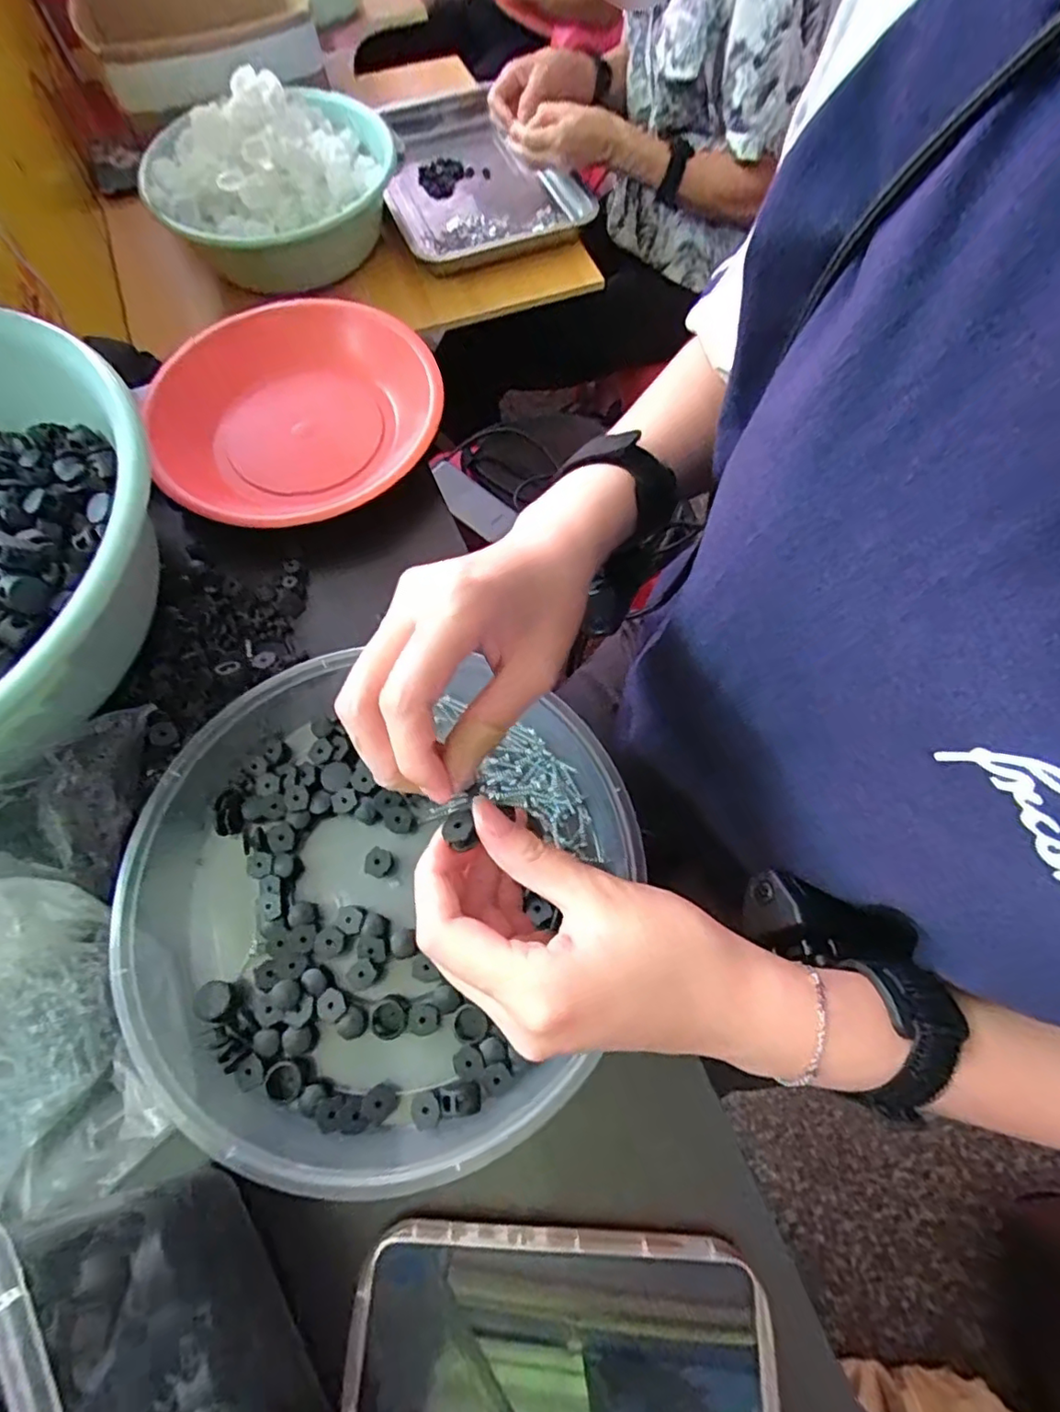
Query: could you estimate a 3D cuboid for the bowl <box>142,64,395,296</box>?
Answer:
[{"bbox_3d":[-0.323,-0.676,0.768,0.288,0.138,0.313,-6,68,-2],"label":"bowl"}]

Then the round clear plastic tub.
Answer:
[{"bbox_3d":[-0.085,0.089,0.290,0.240,0.048,0.214,15,69,6],"label":"round clear plastic tub"}]

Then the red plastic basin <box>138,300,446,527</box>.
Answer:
[{"bbox_3d":[-0.158,-0.190,0.403,0.186,0.039,0.177,0,68,0],"label":"red plastic basin"}]

